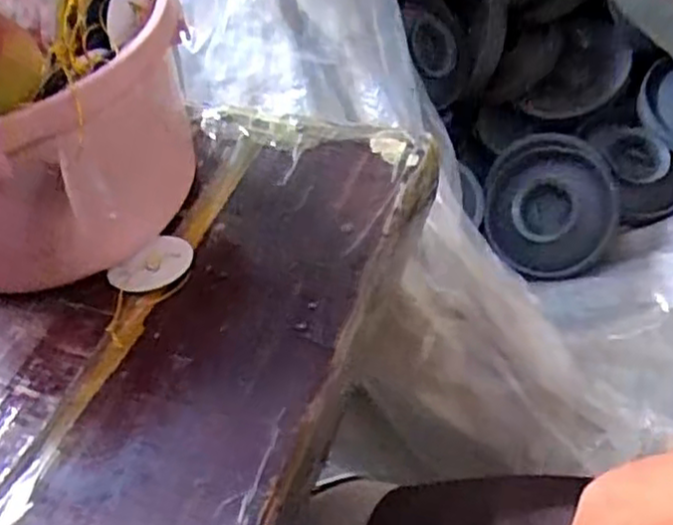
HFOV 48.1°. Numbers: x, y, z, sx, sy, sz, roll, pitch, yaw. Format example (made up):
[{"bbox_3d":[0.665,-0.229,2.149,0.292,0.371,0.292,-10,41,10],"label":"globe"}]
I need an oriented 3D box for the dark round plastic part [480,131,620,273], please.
[{"bbox_3d":[0.232,-0.059,0.815,0.137,0.039,0.156,15,74,5],"label":"dark round plastic part"}]

